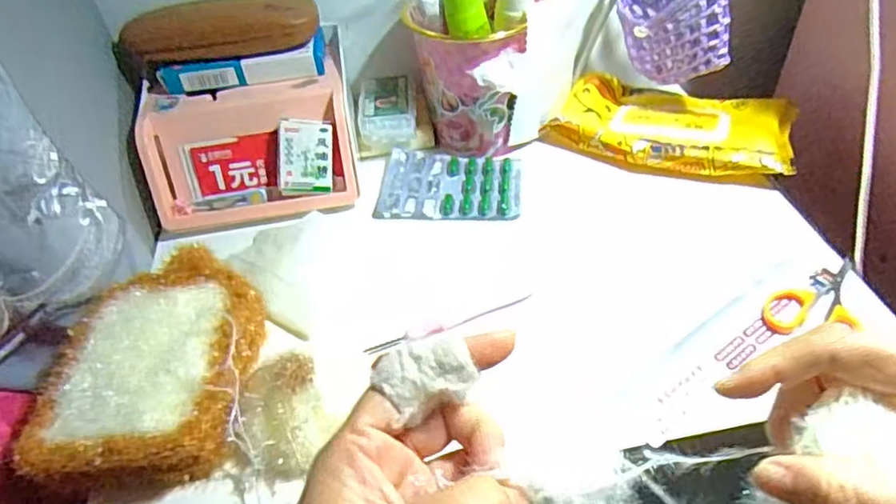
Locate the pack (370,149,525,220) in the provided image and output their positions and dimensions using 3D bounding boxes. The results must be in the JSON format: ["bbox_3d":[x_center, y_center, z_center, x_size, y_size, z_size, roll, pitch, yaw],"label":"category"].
[{"bbox_3d":[0.002,-0.061,0.514,0.118,0.013,0.081,1,44,7],"label":"pack"}]

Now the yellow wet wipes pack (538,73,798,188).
[{"bbox_3d":[0.195,-0.111,0.527,0.193,0.030,0.112,18,49,24],"label":"yellow wet wipes pack"}]

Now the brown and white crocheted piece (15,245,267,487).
[{"bbox_3d":[-0.181,0.072,0.371,0.122,0.043,0.156,-7,44,0],"label":"brown and white crocheted piece"}]

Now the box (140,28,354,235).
[{"bbox_3d":[-0.166,-0.102,0.517,0.165,0.086,0.139,-11,44,-5],"label":"box"}]

